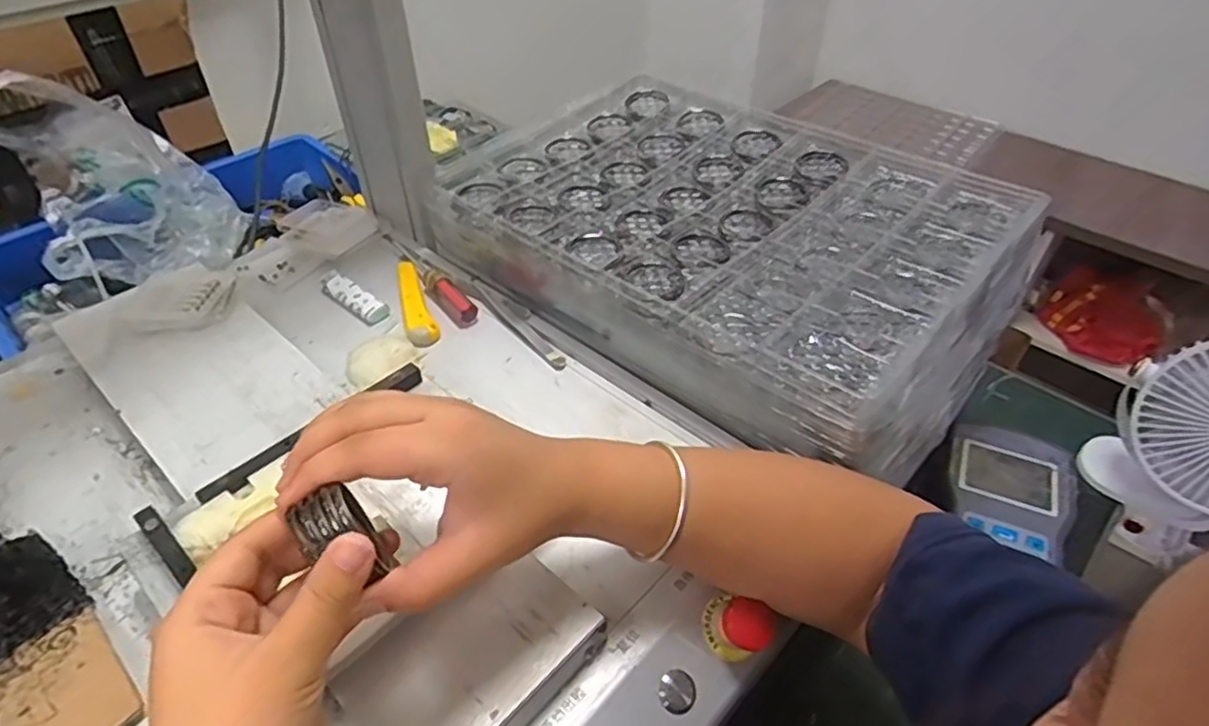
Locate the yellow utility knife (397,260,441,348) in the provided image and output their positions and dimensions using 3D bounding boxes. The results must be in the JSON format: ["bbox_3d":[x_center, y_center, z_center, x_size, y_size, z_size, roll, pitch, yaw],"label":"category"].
[{"bbox_3d":[-0.165,-0.057,0.595,0.023,0.008,0.119,-14,44,-15],"label":"yellow utility knife"}]

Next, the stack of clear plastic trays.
[{"bbox_3d":[0.096,-0.115,0.603,0.428,0.089,0.297,33,51,30],"label":"stack of clear plastic trays"}]

